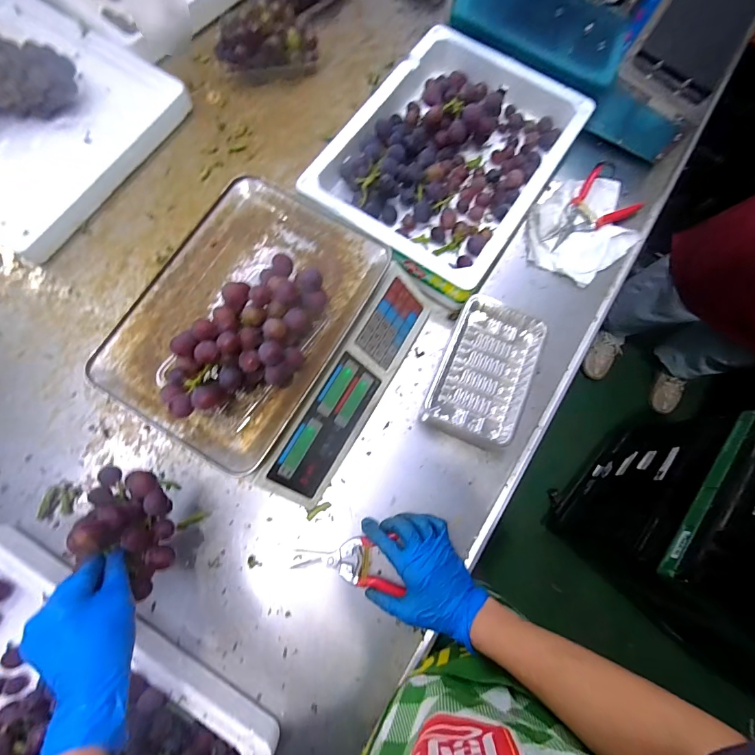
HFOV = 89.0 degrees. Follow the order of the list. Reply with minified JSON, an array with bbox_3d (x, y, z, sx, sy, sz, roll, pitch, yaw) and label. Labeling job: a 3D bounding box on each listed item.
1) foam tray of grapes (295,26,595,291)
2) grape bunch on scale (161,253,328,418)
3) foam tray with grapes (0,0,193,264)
[{"bbox_3d":[0.112,-0.346,0.596,0.297,0.083,0.406,33,77,7],"label":"foam tray of grapes"},{"bbox_3d":[-0.135,-0.037,0.416,0.101,0.084,0.200,31,77,6],"label":"grape bunch on scale"},{"bbox_3d":[-0.610,-0.452,0.620,0.466,0.112,0.386,34,77,7],"label":"foam tray with grapes"}]

